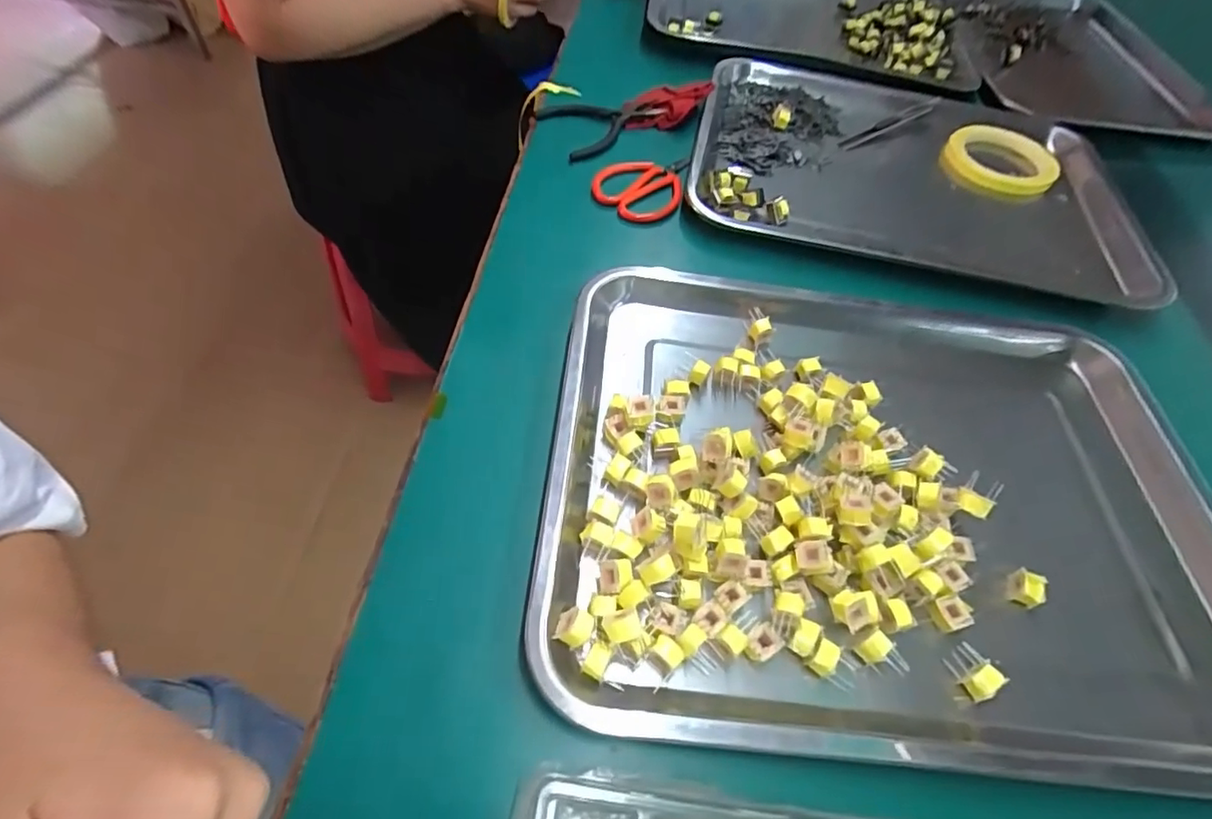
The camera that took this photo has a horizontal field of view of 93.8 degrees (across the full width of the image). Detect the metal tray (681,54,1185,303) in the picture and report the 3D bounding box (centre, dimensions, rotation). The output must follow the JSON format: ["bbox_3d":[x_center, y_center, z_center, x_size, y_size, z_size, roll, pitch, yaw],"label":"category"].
[{"bbox_3d":[0.284,-0.227,0.538,0.389,0.034,0.306,14,57,3],"label":"metal tray"}]

